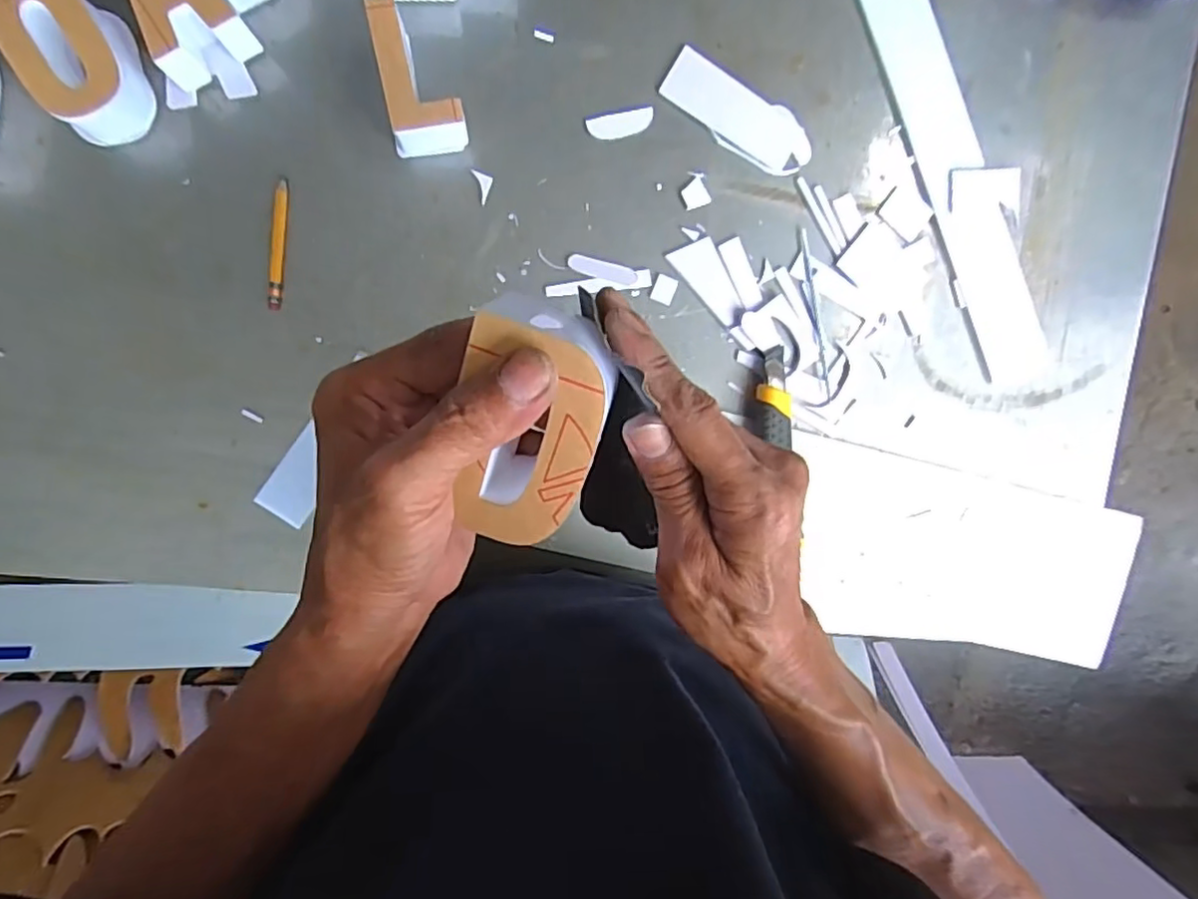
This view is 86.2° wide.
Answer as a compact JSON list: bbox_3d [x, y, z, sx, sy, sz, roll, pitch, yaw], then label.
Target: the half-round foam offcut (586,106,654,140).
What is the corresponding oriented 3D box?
[{"bbox_3d":[0.017,-0.242,0.474,0.050,0.004,0.019,-12,97,-5],"label":"half-round foam offcut"}]

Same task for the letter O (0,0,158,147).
[{"bbox_3d":[-0.335,-0.250,0.415,0.059,0.055,0.081,-27,98,-3],"label":"letter O"}]

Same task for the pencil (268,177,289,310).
[{"bbox_3d":[-0.228,-0.146,0.457,0.009,0.010,0.090,7,96,-7],"label":"pencil"}]

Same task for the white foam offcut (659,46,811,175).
[{"bbox_3d":[0.105,-0.250,0.482,0.119,0.006,0.049,27,93,-8],"label":"white foam offcut"}]

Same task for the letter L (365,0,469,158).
[{"bbox_3d":[-0.121,-0.251,0.436,0.049,0.045,0.082,-9,97,-5],"label":"letter L"}]

